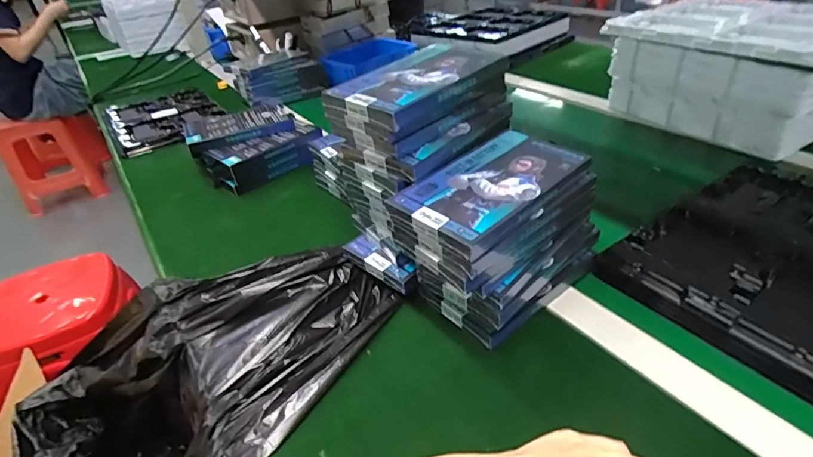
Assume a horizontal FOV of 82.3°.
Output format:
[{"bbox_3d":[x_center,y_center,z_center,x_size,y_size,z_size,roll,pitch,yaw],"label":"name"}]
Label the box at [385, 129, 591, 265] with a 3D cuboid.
[{"bbox_3d":[0.076,-0.039,0.410,0.162,0.019,0.095,-32,42,-31],"label":"box"}]

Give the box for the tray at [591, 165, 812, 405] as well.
[{"bbox_3d":[0.371,0.027,0.464,0.283,0.032,0.212,-25,39,-24],"label":"tray"}]

